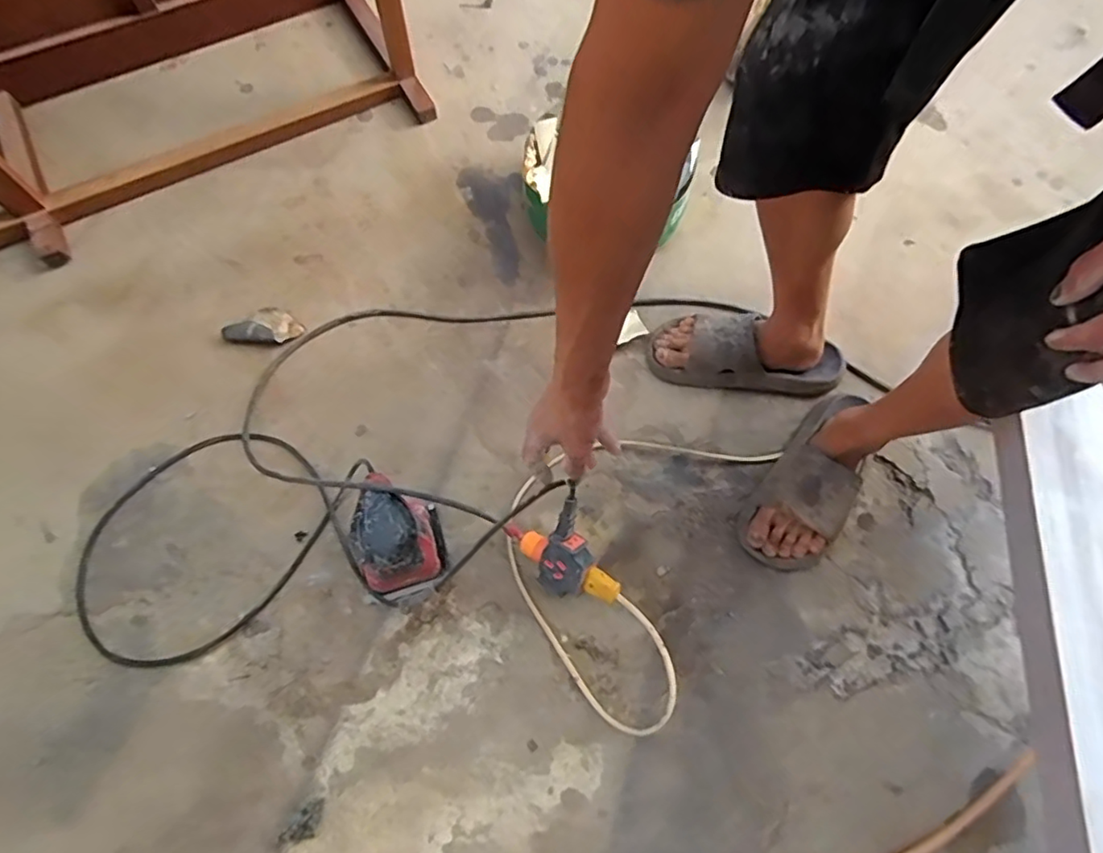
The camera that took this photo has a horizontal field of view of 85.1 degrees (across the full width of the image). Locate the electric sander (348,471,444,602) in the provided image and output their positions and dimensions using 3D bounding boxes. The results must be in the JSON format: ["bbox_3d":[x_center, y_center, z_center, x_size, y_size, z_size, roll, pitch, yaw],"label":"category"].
[{"bbox_3d":[-0.186,0.135,0.737,0.094,0.119,0.126,-6,65,-2],"label":"electric sander"}]

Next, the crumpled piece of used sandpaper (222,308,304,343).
[{"bbox_3d":[-0.443,-0.155,0.924,0.115,0.021,0.059,-1,65,0],"label":"crumpled piece of used sandpaper"}]

